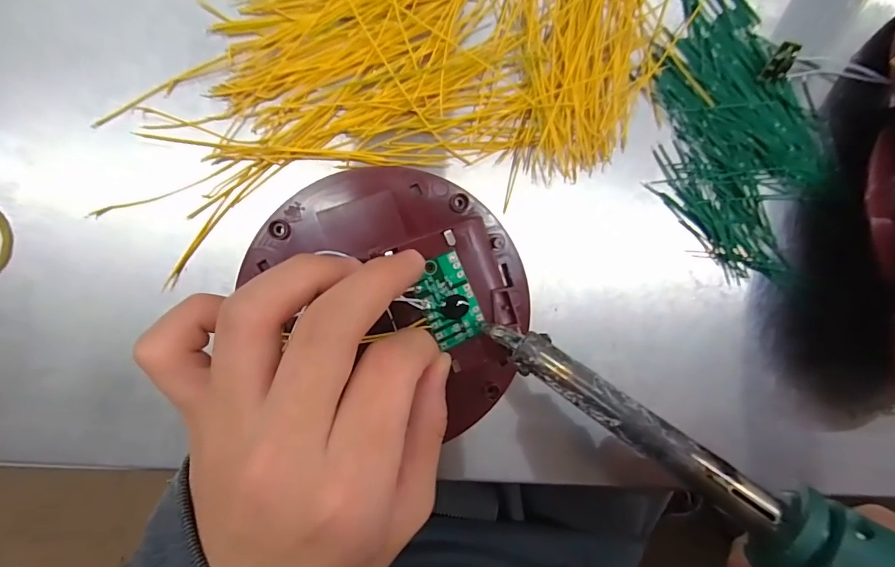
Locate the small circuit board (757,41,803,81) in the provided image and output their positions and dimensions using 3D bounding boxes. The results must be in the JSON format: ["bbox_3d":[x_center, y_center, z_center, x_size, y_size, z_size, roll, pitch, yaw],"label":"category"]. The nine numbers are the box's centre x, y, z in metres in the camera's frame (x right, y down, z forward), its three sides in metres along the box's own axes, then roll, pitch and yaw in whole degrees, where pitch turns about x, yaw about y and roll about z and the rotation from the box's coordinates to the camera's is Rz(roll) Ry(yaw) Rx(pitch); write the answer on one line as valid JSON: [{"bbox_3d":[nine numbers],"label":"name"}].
[{"bbox_3d":[0.150,-0.099,0.199,0.010,0.004,0.017,25,125,2],"label":"small circuit board"}]

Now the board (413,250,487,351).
[{"bbox_3d":[0.000,0.007,0.175,0.022,0.004,0.035,-26,98,-5],"label":"board"}]

